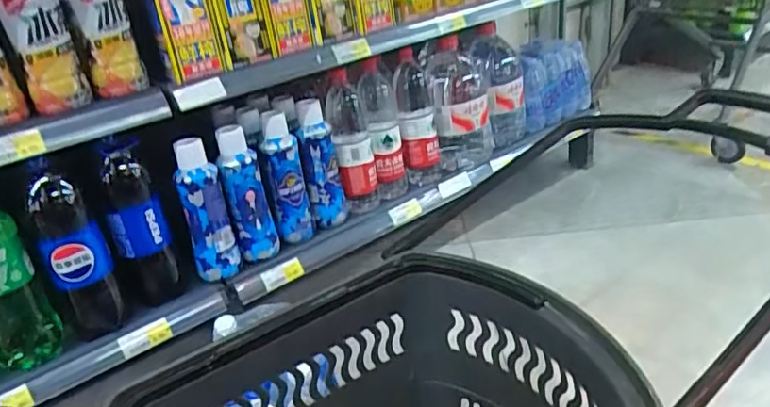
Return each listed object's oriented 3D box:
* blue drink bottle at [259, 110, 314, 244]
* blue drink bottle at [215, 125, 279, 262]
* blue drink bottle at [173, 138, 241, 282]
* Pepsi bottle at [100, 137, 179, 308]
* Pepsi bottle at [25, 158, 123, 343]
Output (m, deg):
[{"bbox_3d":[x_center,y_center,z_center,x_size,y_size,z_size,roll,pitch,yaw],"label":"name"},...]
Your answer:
[{"bbox_3d":[-0.205,-0.048,1.208,0.079,0.252,0.069,-14,28,-12],"label":"blue drink bottle"},{"bbox_3d":[-0.271,-0.017,1.150,0.082,0.252,0.075,-12,28,-9],"label":"blue drink bottle"},{"bbox_3d":[-0.336,0.013,1.088,0.079,0.254,0.074,-14,28,-13],"label":"blue drink bottle"},{"bbox_3d":[-0.439,0.040,1.038,0.082,0.295,0.072,-15,28,-14],"label":"Pepsi bottle"},{"bbox_3d":[-0.518,0.084,0.968,0.101,0.284,0.077,-19,30,-22],"label":"Pepsi bottle"}]

